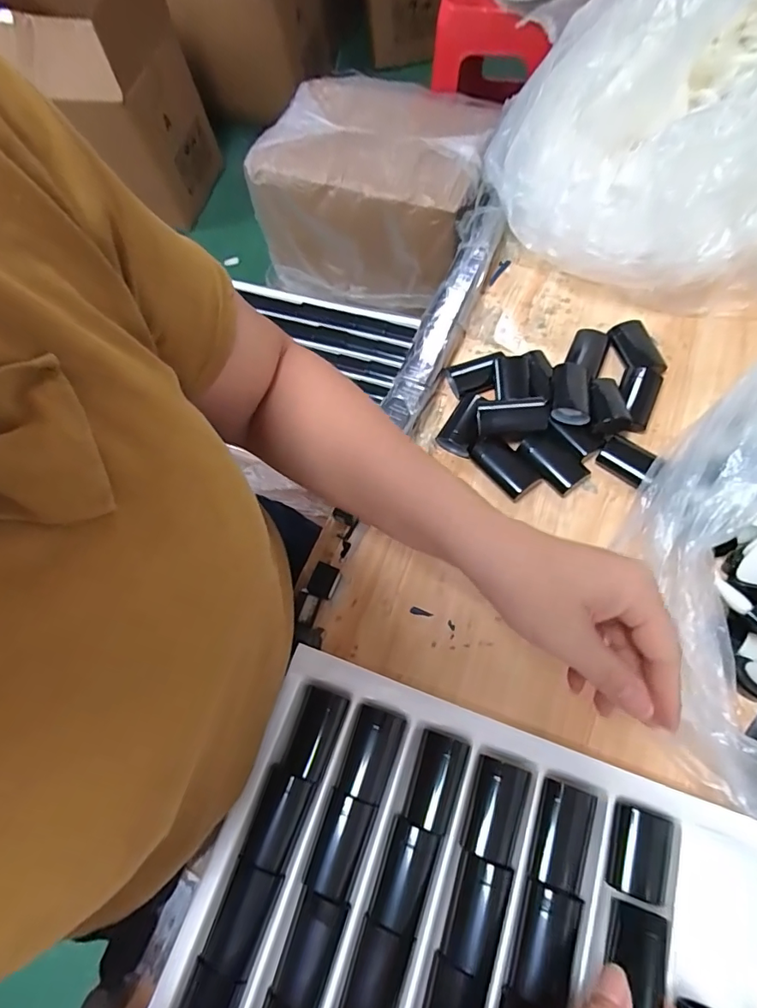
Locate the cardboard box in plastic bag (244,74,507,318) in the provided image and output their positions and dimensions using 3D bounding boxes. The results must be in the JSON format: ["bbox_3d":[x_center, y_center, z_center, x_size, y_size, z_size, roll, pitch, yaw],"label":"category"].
[{"bbox_3d":[-0.008,-0.788,1.257,0.532,0.286,0.453,14,69,12],"label":"cardboard box in plastic bag"}]

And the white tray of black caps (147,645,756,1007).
[{"bbox_3d":[0.010,0.371,0.254,0.331,0.021,0.490,18,68,11],"label":"white tray of black caps"}]

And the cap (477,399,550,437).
[{"bbox_3d":[0.119,-0.075,0.444,0.061,0.022,0.026,-4,66,5],"label":"cap"}]

